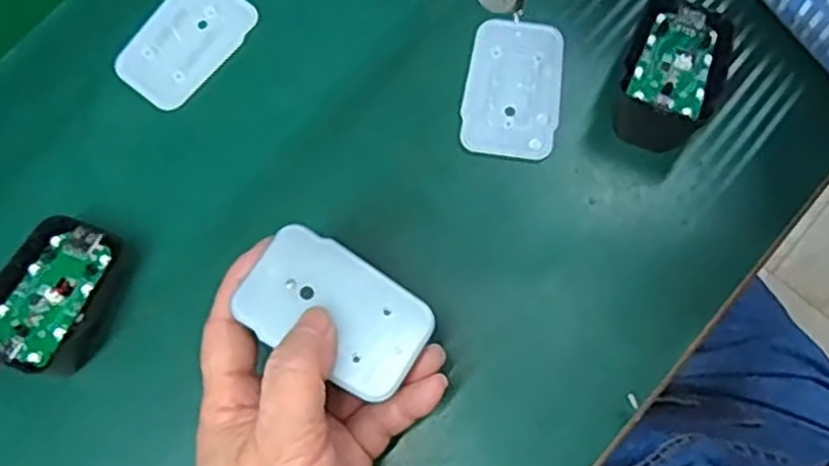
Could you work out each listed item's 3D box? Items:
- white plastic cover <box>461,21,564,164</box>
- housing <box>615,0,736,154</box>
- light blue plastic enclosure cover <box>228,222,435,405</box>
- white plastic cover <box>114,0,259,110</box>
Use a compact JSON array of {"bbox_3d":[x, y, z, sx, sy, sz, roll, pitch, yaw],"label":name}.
[{"bbox_3d":[0.049,-0.071,0.378,0.045,0.004,0.070,9,78,2],"label":"white plastic cover"},{"bbox_3d":[0.122,-0.078,0.361,0.042,0.036,0.070,21,79,5],"label":"housing"},{"bbox_3d":[-0.029,0.029,0.287,0.068,0.008,0.043,29,79,6],"label":"light blue plastic enclosure cover"},{"bbox_3d":[-0.116,-0.099,0.393,0.045,0.004,0.070,38,81,8],"label":"white plastic cover"}]

